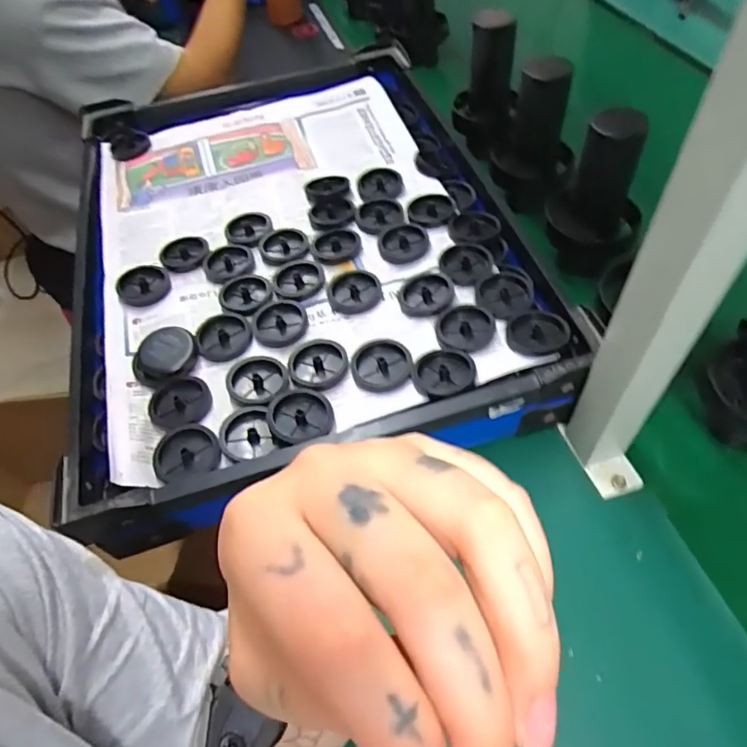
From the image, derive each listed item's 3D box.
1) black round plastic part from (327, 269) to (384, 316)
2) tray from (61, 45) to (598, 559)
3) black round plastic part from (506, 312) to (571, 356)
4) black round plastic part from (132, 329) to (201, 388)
[{"bbox_3d":[-0.019,-0.081,0.551,0.052,0.008,0.051,-2,55,3],"label":"black round plastic part"},{"bbox_3d":[-0.091,-0.162,0.613,0.451,0.060,0.612,-14,55,-5],"label":"tray"},{"bbox_3d":[0.146,-0.035,0.484,0.051,0.010,0.051,-2,55,3],"label":"black round plastic part"},{"bbox_3d":[-0.192,-0.014,0.504,0.058,0.018,0.054,-2,55,3],"label":"black round plastic part"}]

